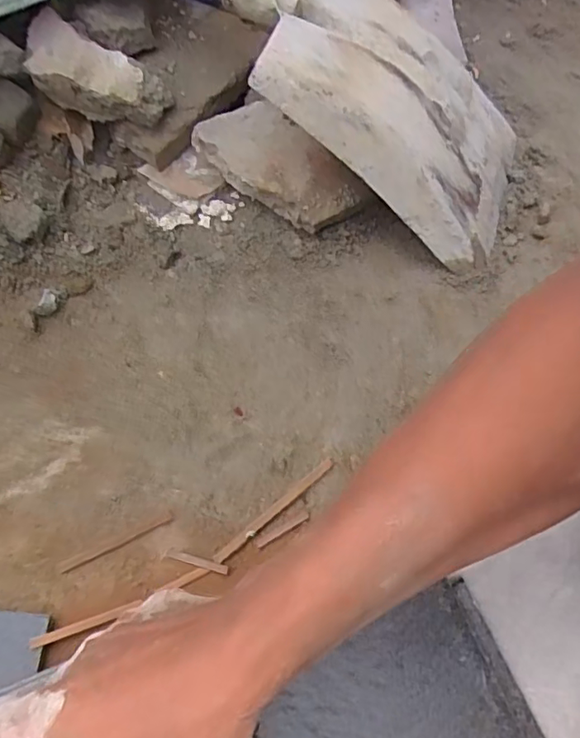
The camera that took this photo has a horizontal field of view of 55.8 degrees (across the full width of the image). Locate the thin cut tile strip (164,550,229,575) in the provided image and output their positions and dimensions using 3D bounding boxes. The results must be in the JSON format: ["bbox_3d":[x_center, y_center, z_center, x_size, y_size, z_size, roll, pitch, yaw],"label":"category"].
[{"bbox_3d":[-0.076,0.158,0.450,0.052,0.004,0.007,14,66,5],"label":"thin cut tile strip"}]

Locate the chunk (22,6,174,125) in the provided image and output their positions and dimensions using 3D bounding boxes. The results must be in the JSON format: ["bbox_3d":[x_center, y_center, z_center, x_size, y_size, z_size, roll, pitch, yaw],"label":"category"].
[{"bbox_3d":[-0.198,-0.300,0.560,0.151,0.050,0.068,24,67,9],"label":"chunk"}]

